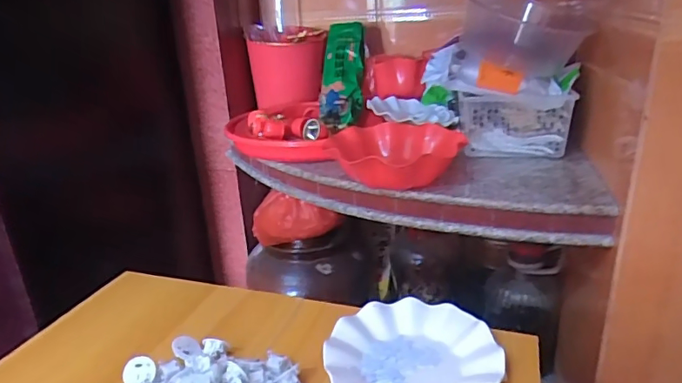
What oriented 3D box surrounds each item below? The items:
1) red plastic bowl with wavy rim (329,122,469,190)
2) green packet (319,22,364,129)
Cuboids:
[{"bbox_3d":[0.096,-0.061,0.838,0.204,0.062,0.209,-2,22,1],"label":"red plastic bowl with wavy rim"},{"bbox_3d":[0.005,-0.266,1.099,0.091,0.063,0.286,2,66,10],"label":"green packet"}]

